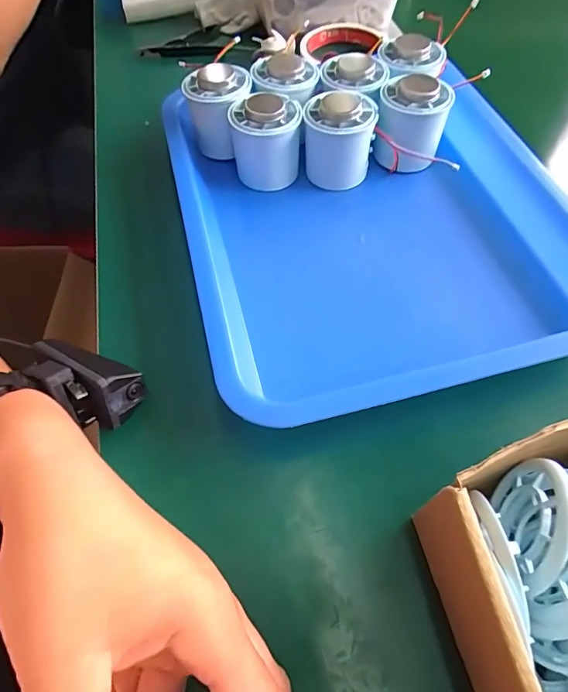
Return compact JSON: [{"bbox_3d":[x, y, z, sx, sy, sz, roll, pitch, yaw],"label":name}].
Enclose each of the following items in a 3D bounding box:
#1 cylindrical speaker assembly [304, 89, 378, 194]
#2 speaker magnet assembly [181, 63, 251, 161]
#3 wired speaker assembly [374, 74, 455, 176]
[{"bbox_3d":[0.042,-0.161,0.347,0.051,0.059,0.051,0,58,0],"label":"cylindrical speaker assembly"},{"bbox_3d":[-0.053,-0.191,0.366,0.050,0.059,0.050,-6,58,-3],"label":"speaker magnet assembly"},{"bbox_3d":[0.101,-0.176,0.353,0.055,0.056,0.059,8,58,5],"label":"wired speaker assembly"}]

